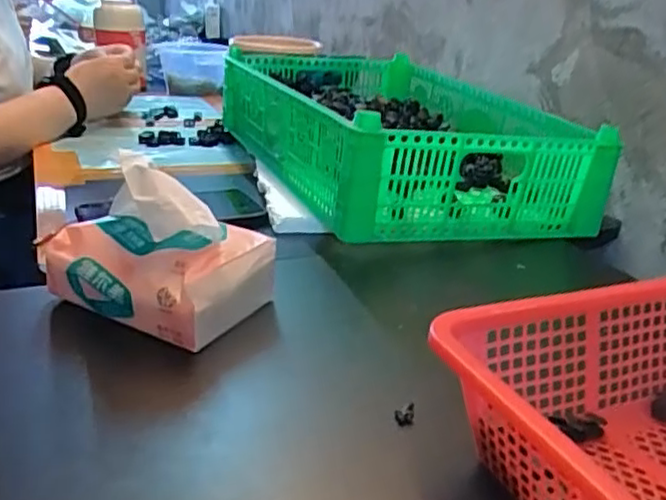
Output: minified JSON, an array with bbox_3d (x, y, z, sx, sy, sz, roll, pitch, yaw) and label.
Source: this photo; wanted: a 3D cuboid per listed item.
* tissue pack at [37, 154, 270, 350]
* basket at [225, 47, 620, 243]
[{"bbox_3d":[-0.125,-0.004,0.473,0.139,0.102,0.093,13,25,20],"label":"tissue pack"},{"bbox_3d":[0.065,-0.146,0.822,0.299,0.113,0.474,-6,25,-23],"label":"basket"}]

